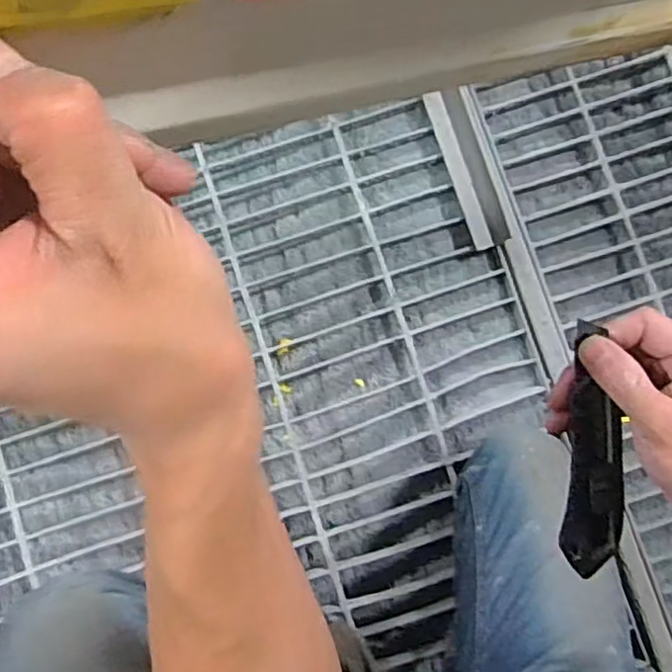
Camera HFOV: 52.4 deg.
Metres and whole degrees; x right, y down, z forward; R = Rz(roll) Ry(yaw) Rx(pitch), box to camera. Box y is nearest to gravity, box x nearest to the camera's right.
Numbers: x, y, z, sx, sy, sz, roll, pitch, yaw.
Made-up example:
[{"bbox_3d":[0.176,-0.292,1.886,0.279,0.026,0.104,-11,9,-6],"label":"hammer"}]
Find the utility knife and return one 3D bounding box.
[{"bbox_3d":[0.153,0.070,0.402,0.034,0.012,0.160,-6,109,2],"label":"utility knife"}]

